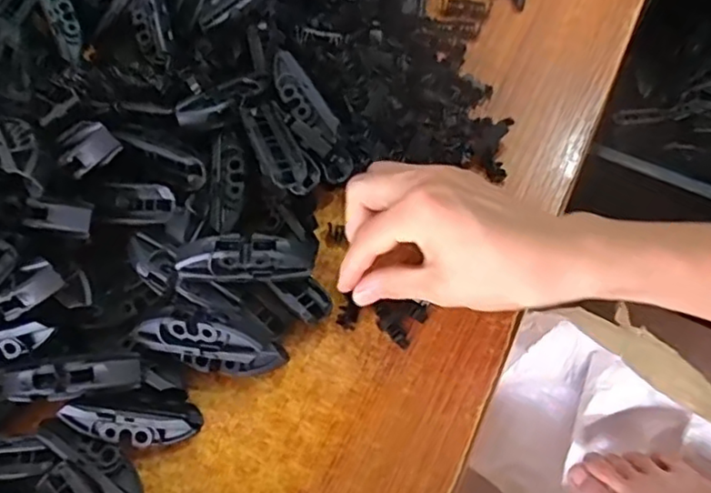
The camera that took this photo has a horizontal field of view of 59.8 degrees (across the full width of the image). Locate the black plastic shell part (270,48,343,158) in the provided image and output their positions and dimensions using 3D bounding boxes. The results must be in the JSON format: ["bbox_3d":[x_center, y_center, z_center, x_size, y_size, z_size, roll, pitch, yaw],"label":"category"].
[{"bbox_3d":[-0.033,-0.086,0.371,0.024,0.018,0.070,-28,63,-6],"label":"black plastic shell part"}]

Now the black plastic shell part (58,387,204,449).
[{"bbox_3d":[-0.117,0.089,0.327,0.066,0.024,0.028,9,68,6],"label":"black plastic shell part"}]

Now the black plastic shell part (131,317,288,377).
[{"bbox_3d":[-0.079,0.054,0.333,0.079,0.032,0.022,5,65,11],"label":"black plastic shell part"}]

